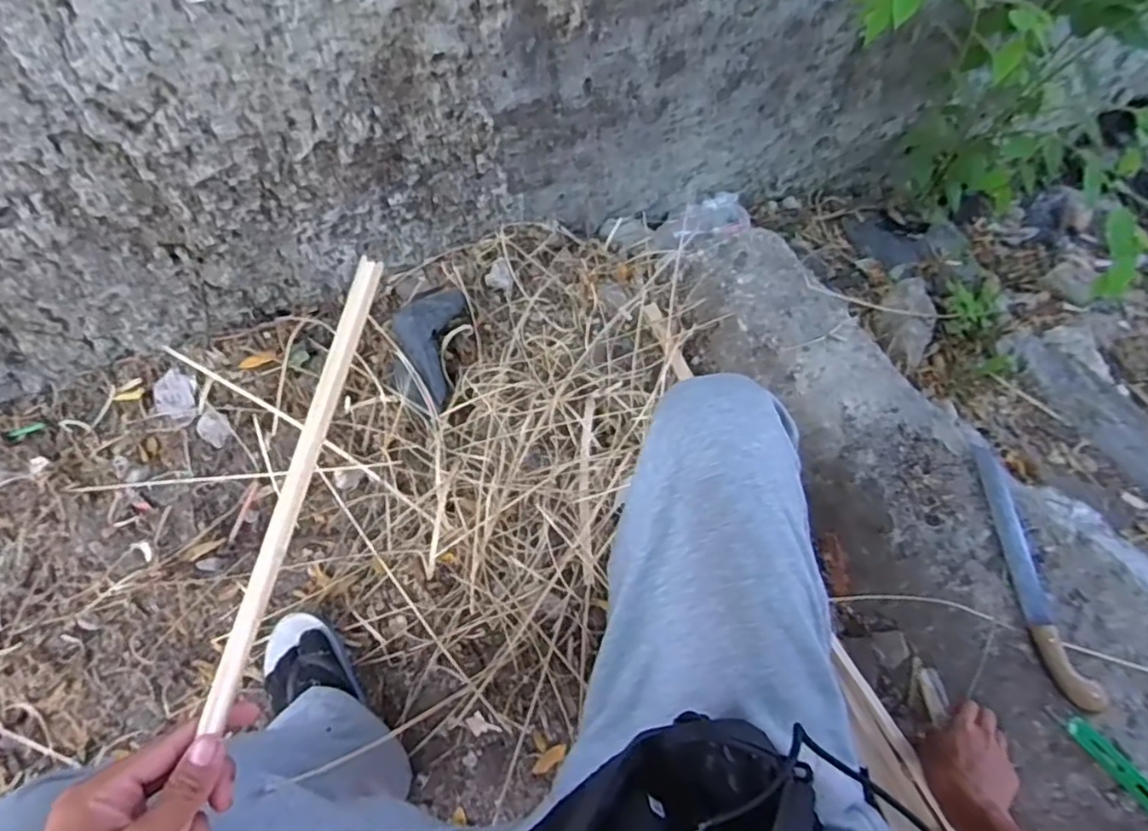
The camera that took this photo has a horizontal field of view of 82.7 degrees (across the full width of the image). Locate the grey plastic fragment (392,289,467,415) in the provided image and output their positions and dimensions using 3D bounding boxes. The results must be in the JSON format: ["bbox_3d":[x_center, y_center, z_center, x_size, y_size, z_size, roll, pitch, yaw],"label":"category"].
[{"bbox_3d":[-0.220,-0.101,0.956,0.092,0.081,0.187,9,89,3],"label":"grey plastic fragment"}]

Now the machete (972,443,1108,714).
[{"bbox_3d":[0.551,0.183,0.792,0.044,0.018,0.316,-2,61,-3],"label":"machete"}]

